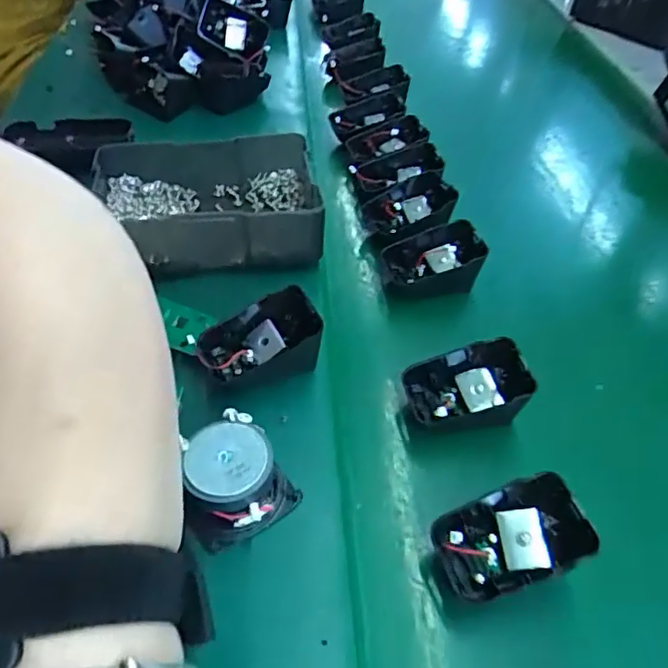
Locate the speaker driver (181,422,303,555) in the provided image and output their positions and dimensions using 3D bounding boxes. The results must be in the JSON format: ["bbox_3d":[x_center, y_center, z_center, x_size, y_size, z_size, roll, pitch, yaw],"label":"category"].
[{"bbox_3d":[-0.049,0.072,0.287,0.054,0.036,0.044,-19,46,-25],"label":"speaker driver"}]

